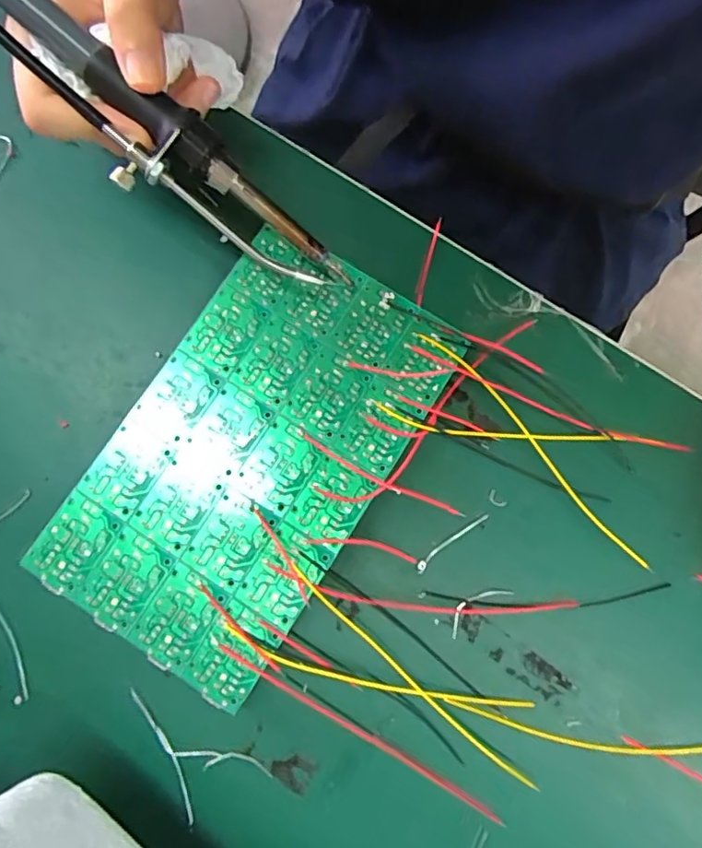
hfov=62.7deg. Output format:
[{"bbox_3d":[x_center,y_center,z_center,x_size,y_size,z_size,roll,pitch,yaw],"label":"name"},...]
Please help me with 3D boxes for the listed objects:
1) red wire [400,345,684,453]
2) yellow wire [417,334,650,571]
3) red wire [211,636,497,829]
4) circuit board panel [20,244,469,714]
[{"bbox_3d":[0.081,-0.008,0.241,0.124,0.011,0.008,20,80,4],"label":"red wire"},{"bbox_3d":[0.074,0.009,0.239,0.009,0.015,0.127,-41,82,-7],"label":"yellow wire"},{"bbox_3d":[0.001,0.118,0.221,0.126,0.014,0.004,31,81,6],"label":"red wire"},{"bbox_3d":[-0.040,0.012,0.239,0.102,0.016,0.171,33,81,6],"label":"circuit board panel"}]

